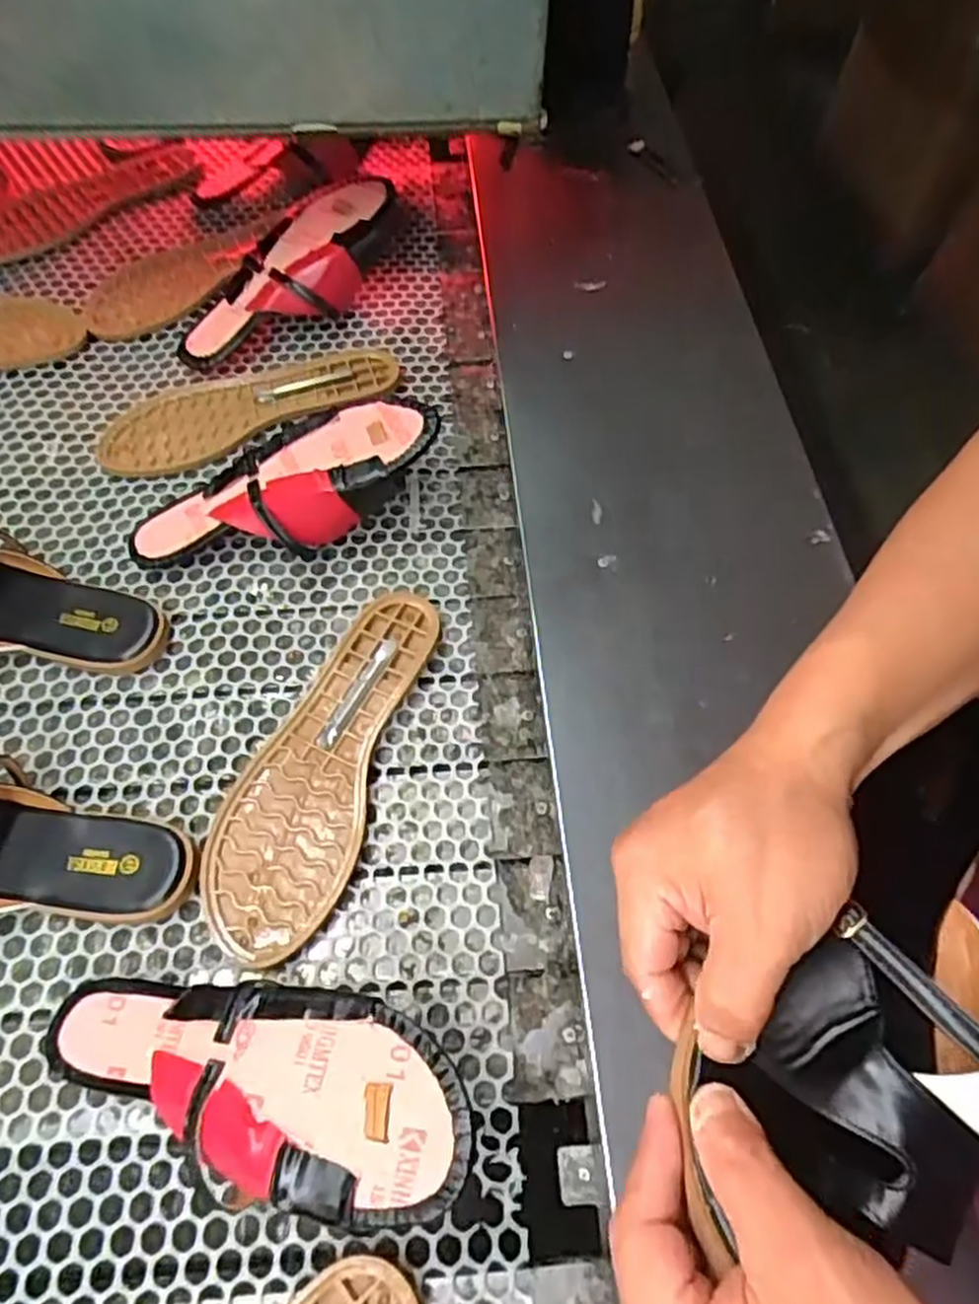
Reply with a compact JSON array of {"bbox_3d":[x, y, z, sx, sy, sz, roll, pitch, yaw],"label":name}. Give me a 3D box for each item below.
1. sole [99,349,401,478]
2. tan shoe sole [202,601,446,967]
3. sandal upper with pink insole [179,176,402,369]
[{"bbox_3d":[-0.207,-0.221,0.668,0.258,0.010,0.098,-26,64,-16],"label":"sole"},{"bbox_3d":[-0.110,0.067,0.507,0.087,0.011,0.258,15,61,6],"label":"tan shoe sole"},{"bbox_3d":[-0.178,-0.351,0.706,0.098,0.076,0.246,33,64,16],"label":"sandal upper with pink insole"}]

